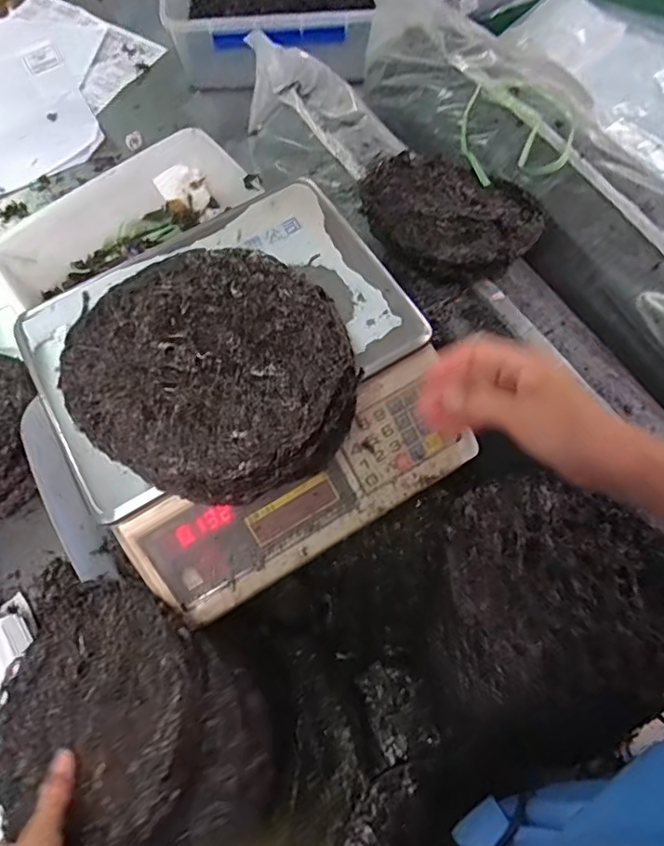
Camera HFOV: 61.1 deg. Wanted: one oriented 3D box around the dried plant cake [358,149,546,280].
[{"bbox_3d":[0.139,-0.251,0.663,0.196,0.047,0.192,-1,67,2],"label":"dried plant cake"}]

